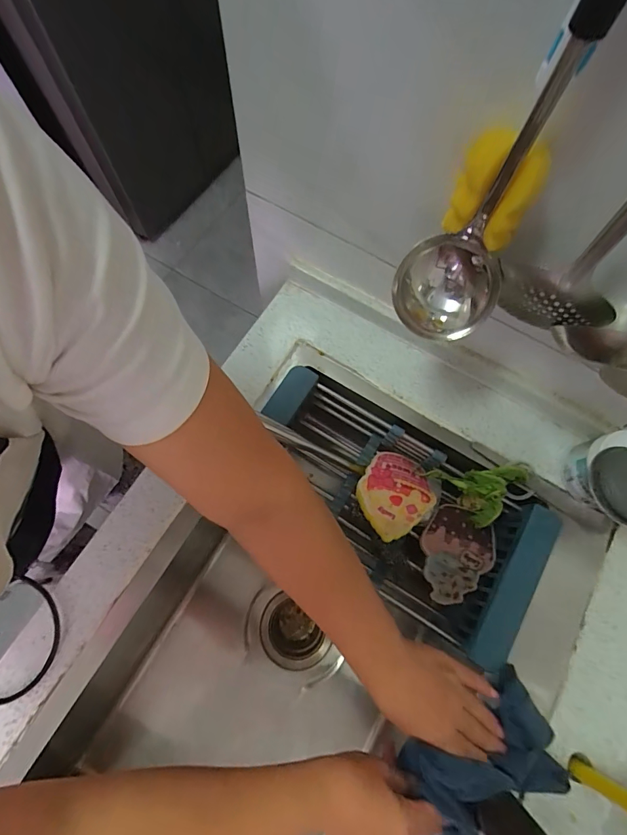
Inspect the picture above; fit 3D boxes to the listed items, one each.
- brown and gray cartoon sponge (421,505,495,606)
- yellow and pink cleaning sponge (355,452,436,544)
[{"bbox_3d":[0.177,0.175,0.512,0.084,0.010,0.113,32,80,22],"label":"brown and gray cartoon sponge"},{"bbox_3d":[0.103,0.095,0.510,0.104,0.016,0.092,-38,62,-26],"label":"yellow and pink cleaning sponge"}]

